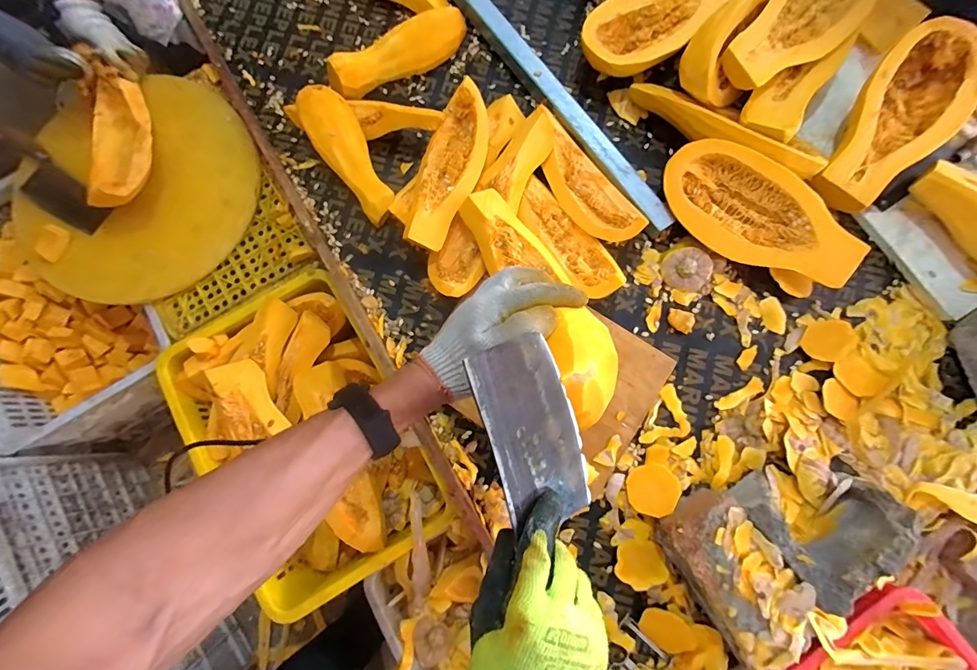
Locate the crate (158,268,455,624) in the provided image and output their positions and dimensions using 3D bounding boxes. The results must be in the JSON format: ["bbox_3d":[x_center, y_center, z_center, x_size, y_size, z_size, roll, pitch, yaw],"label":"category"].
[{"bbox_3d":[-0.332,0.186,0.787,0.369,0.173,0.540,-32,81,-5],"label":"crate"}]

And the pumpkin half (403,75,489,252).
[{"bbox_3d":[-0.072,-0.288,0.710,0.103,0.049,0.282,24,81,4],"label":"pumpkin half"}]

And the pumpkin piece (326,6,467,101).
[{"bbox_3d":[-0.170,-0.556,0.815,0.290,0.061,0.078,-33,81,-5],"label":"pumpkin piece"}]

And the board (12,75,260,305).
[{"bbox_3d":[-0.651,-0.282,0.780,0.394,0.044,0.421,0,80,0],"label":"board"}]

